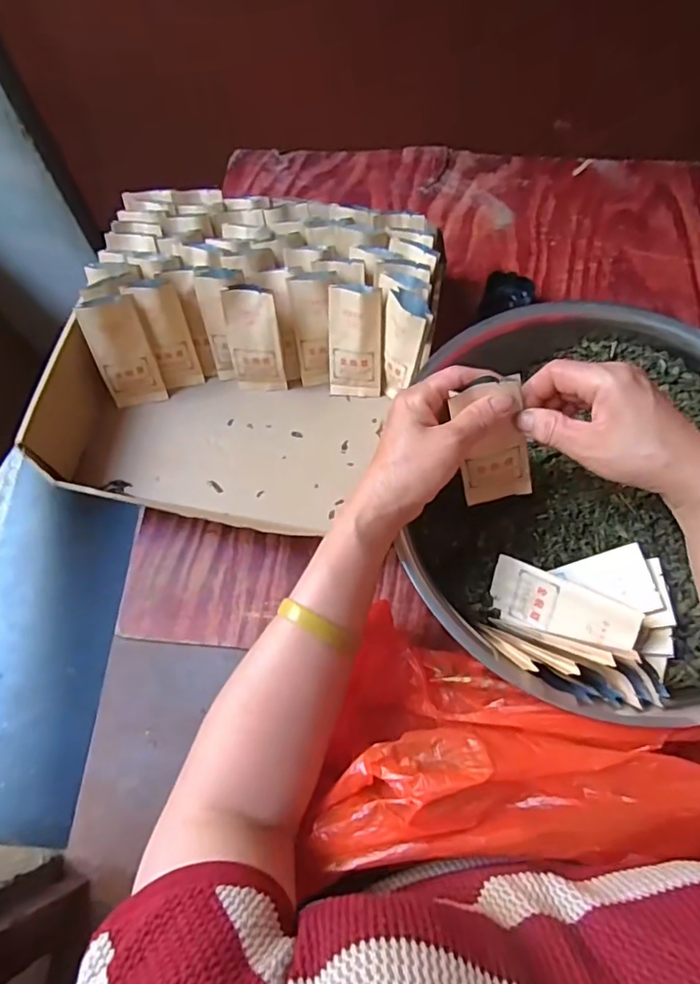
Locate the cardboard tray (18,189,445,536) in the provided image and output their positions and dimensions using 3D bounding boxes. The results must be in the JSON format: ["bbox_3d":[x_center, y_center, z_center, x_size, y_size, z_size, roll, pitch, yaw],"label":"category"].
[{"bbox_3d":[-0.095,-0.135,0.529,0.326,0.101,0.308,9,68,4],"label":"cardboard tray"}]

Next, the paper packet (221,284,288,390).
[{"bbox_3d":[-0.093,-0.146,0.534,0.051,0.110,0.017,-4,45,-1],"label":"paper packet"}]

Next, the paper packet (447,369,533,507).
[{"bbox_3d":[0.105,-0.034,0.405,0.050,0.107,0.005,-13,39,9],"label":"paper packet"}]

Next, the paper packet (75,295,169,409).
[{"bbox_3d":[-0.219,-0.134,0.533,0.051,0.106,0.018,-13,39,-5],"label":"paper packet"}]

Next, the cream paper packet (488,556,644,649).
[{"bbox_3d":[0.160,0.087,0.418,0.111,0.006,0.046,17,104,40],"label":"cream paper packet"}]

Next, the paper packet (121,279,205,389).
[{"bbox_3d":[-0.178,-0.152,0.537,0.041,0.109,0.020,-16,44,-6],"label":"paper packet"}]

